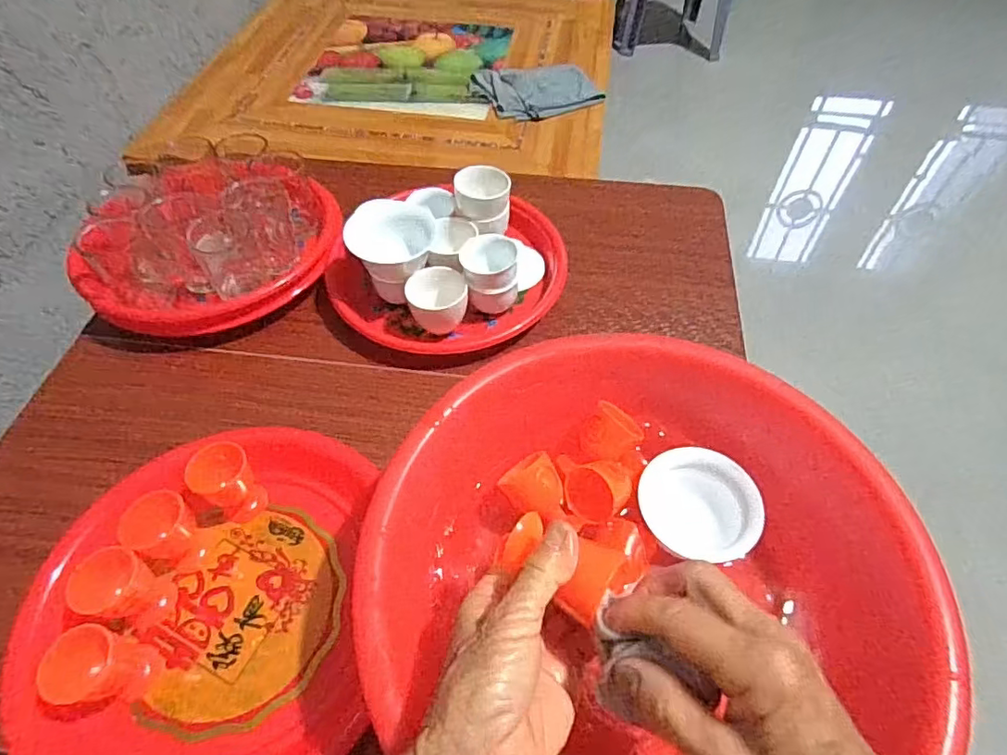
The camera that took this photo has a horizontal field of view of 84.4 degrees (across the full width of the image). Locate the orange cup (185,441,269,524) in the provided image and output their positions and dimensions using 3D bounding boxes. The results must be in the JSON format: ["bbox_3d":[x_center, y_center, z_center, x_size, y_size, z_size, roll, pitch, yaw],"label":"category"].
[{"bbox_3d":[-0.206,0.080,0.418,0.039,0.055,0.041,0,54,0],"label":"orange cup"}]

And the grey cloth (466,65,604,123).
[{"bbox_3d":[0.049,-0.455,0.866,0.158,0.022,0.146,-25,58,-16],"label":"grey cloth"}]

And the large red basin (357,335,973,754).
[{"bbox_3d":[0.080,0.124,0.355,0.296,0.107,0.316,0,54,0],"label":"large red basin"}]

